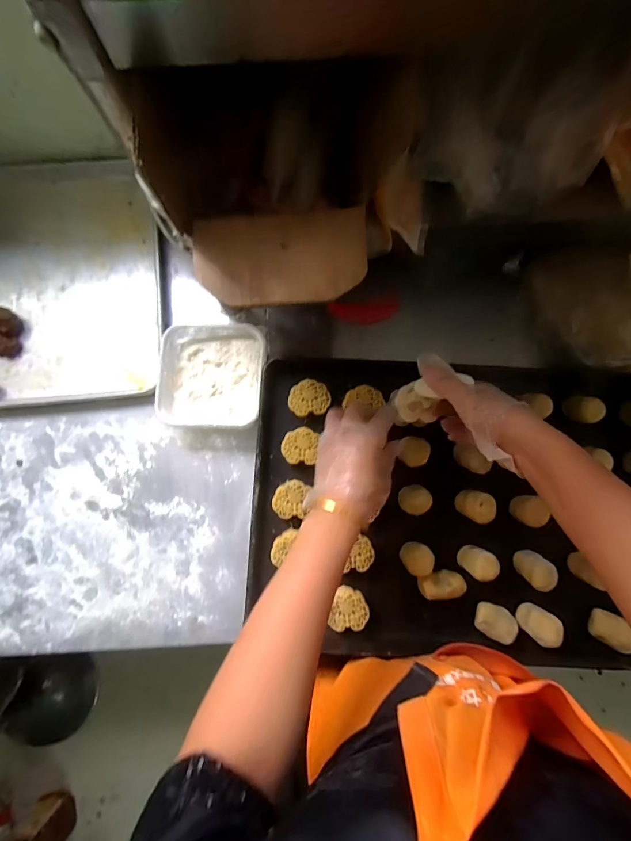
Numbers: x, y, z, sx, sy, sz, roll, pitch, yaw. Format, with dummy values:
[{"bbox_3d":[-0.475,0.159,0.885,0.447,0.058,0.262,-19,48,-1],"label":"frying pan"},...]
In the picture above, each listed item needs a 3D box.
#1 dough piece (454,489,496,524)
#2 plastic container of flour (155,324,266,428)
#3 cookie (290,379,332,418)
[{"bbox_3d":[0.220,0.118,0.542,0.038,0.061,0.040,0,85,0],"label":"dough piece"},{"bbox_3d":[-0.158,-0.067,0.607,0.156,0.068,0.163,1,85,0],"label":"plastic container of flour"},{"bbox_3d":[-0.009,-0.034,0.556,0.059,0.004,0.053,-7,85,-1],"label":"cookie"}]

